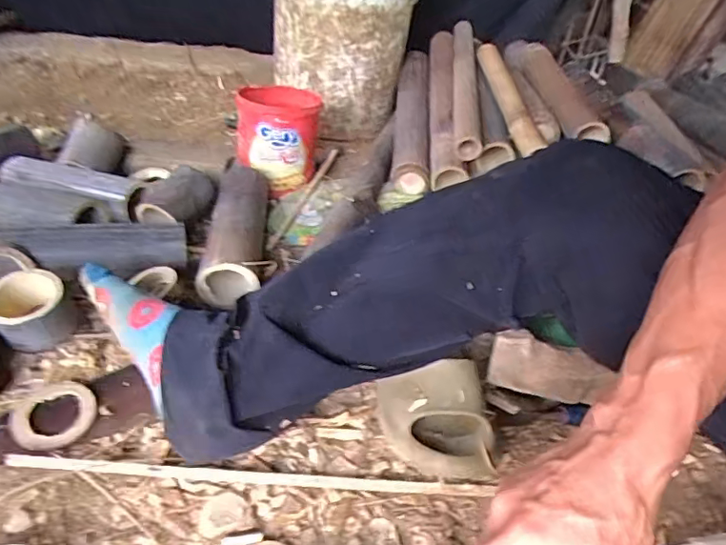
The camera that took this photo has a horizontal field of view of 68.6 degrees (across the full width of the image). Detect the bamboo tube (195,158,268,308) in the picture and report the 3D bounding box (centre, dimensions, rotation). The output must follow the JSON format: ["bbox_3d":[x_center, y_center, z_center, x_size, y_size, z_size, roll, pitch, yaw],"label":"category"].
[{"bbox_3d":[-0.178,-0.070,0.753,0.075,0.074,0.289,0,37,-8],"label":"bamboo tube"}]

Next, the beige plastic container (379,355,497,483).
[{"bbox_3d":[0.070,0.148,0.509,0.103,0.068,0.107,-1,38,-9],"label":"beige plastic container"}]

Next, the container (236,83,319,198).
[{"bbox_3d":[-0.145,-0.231,0.920,0.134,0.146,0.138,-2,37,-12],"label":"container"}]

